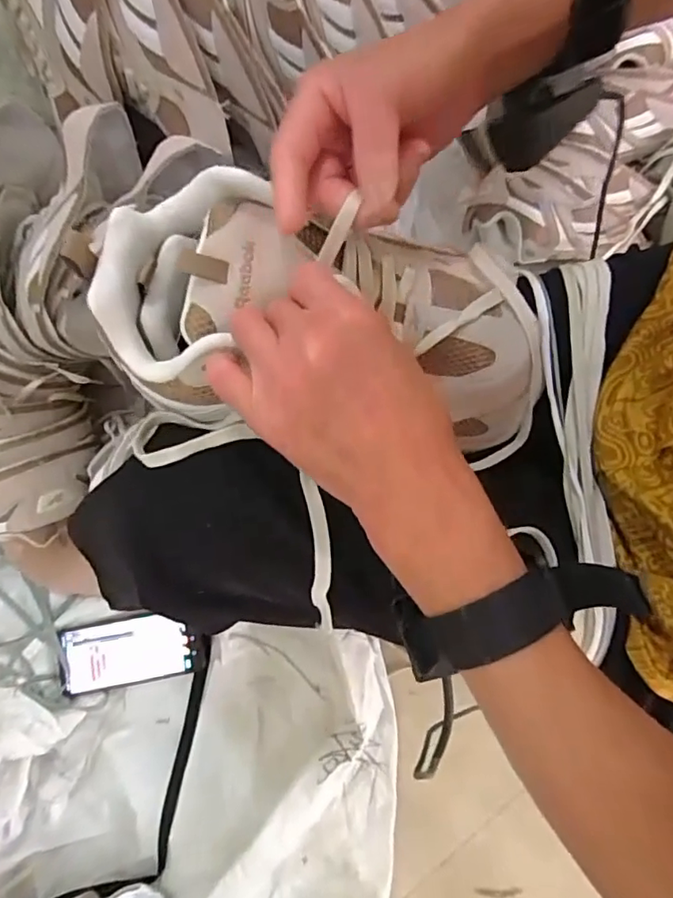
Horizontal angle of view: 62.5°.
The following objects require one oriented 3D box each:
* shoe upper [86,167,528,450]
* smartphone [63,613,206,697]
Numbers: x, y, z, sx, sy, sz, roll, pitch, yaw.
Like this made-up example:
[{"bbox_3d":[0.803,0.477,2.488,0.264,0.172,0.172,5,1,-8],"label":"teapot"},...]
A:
[{"bbox_3d":[0.003,-0.070,0.313,0.256,0.082,0.120,9,79,-10],"label":"shoe upper"},{"bbox_3d":[-0.239,0.236,0.653,0.167,0.007,0.075,-8,80,-3],"label":"smartphone"}]

